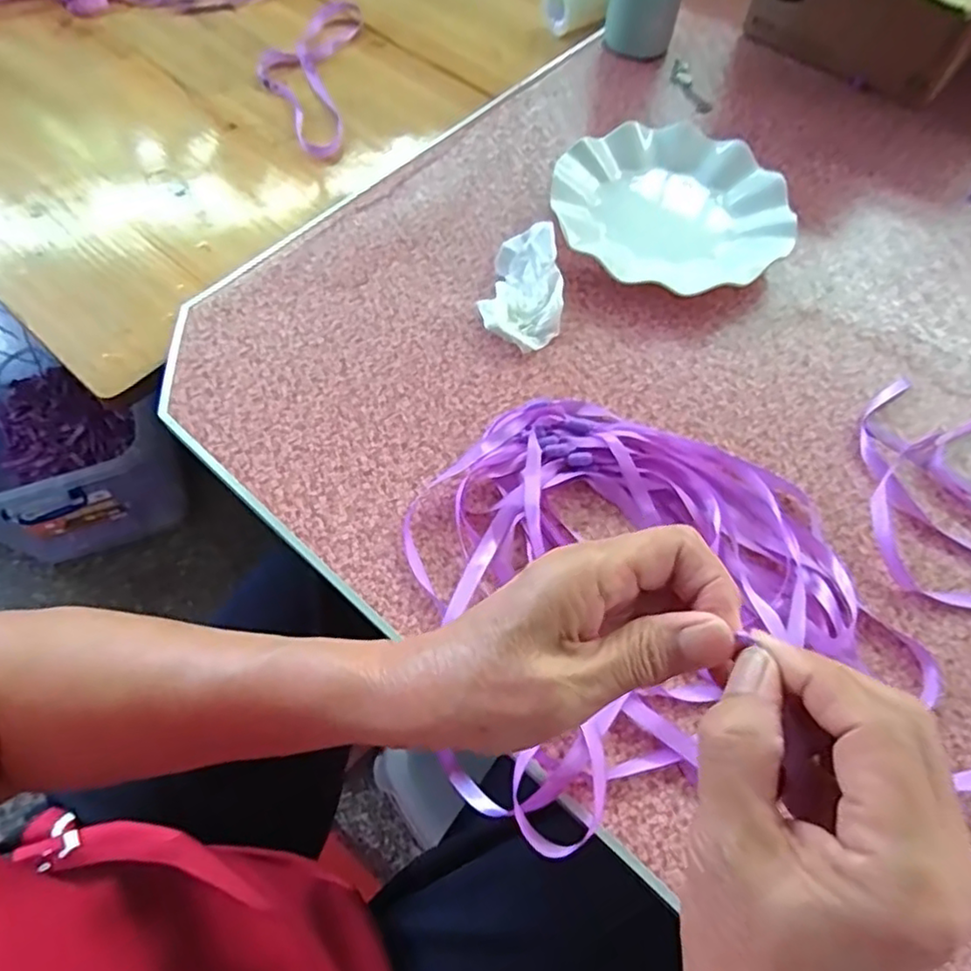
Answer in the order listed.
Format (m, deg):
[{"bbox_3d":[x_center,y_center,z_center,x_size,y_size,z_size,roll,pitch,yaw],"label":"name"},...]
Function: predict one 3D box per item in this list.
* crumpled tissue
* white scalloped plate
[{"bbox_3d":[0.028,-0.148,0.475,0.057,0.031,0.095,6,63,1],"label":"crumpled tissue"},{"bbox_3d":[0.148,-0.227,0.526,0.181,0.028,0.181,1,63,-2],"label":"white scalloped plate"}]

